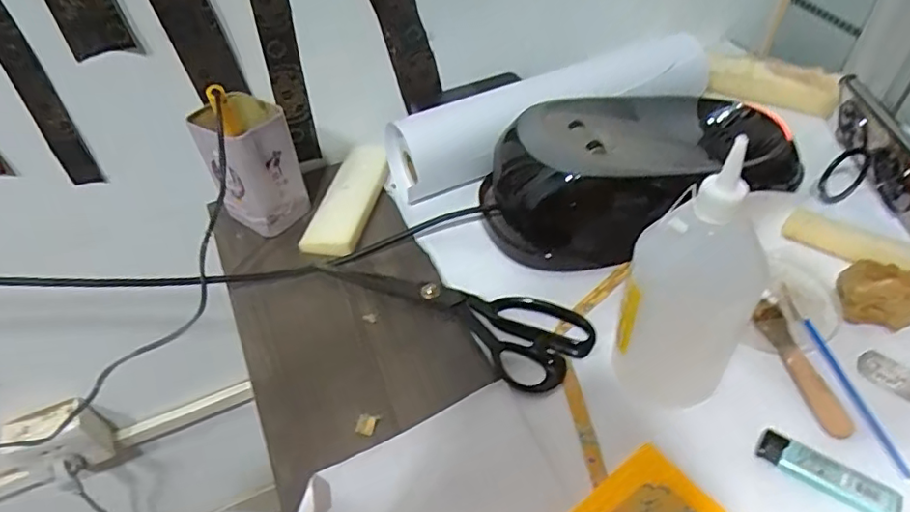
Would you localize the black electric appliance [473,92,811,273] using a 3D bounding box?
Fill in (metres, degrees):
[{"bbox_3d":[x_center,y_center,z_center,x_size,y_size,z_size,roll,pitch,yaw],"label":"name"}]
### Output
[{"bbox_3d":[0.165,-0.085,0.524,0.285,0.091,0.122,-18,46,-11],"label":"black electric appliance"}]

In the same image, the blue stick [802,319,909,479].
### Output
[{"bbox_3d":[0.277,0.094,0.403,0.009,0.004,0.123,-6,45,0],"label":"blue stick"}]

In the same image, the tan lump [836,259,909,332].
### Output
[{"bbox_3d":[0.324,0.030,0.437,0.059,0.039,0.050,32,56,32],"label":"tan lump"}]

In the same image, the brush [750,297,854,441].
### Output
[{"bbox_3d":[0.245,0.077,0.414,0.025,0.008,0.107,-8,45,-2],"label":"brush"}]

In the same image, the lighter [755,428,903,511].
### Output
[{"bbox_3d":[0.233,0.136,0.363,0.078,0.007,0.025,27,53,29],"label":"lighter"}]

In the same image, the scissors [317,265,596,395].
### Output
[{"bbox_3d":[-0.003,0.035,0.477,0.224,0.010,0.085,23,51,26],"label":"scissors"}]

